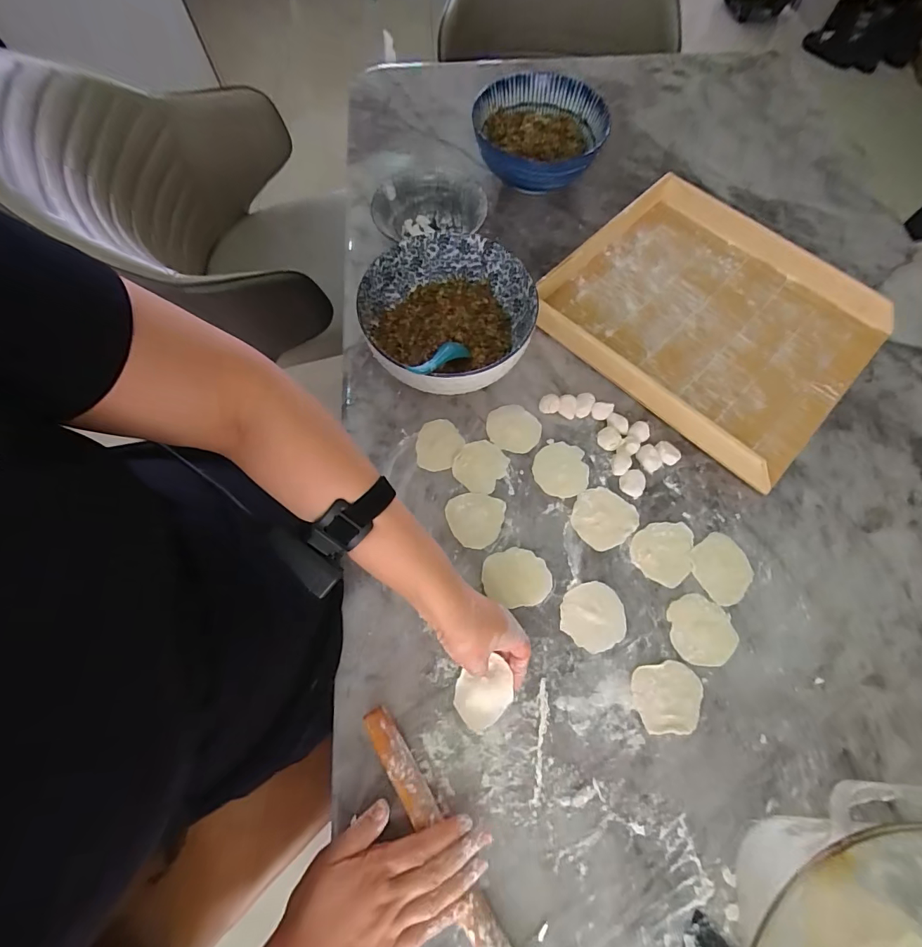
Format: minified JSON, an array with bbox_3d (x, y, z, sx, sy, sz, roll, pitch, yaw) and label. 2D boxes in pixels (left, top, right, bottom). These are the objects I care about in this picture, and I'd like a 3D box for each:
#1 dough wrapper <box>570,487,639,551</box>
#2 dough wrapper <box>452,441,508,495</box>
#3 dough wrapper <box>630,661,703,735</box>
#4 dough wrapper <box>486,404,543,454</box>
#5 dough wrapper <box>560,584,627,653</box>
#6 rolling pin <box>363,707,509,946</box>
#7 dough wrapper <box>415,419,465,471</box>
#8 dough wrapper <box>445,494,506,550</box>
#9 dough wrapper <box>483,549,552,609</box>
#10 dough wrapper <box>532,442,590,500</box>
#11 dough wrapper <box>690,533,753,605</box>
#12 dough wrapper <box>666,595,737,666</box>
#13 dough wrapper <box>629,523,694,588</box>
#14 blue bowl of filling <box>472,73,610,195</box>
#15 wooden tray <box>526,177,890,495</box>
[{"bbox_3d":[0.169,0.054,0.518,0.071,0.006,0.068,0,70,0],"label":"dough wrapper"},{"bbox_3d":[0.024,-0.010,0.542,0.062,0.005,0.065,0,70,0],"label":"dough wrapper"},{"bbox_3d":[0.216,0.233,0.451,0.071,0.004,0.065,1,70,0],"label":"dough wrapper"},{"bbox_3d":[0.068,-0.058,0.561,0.069,0.004,0.063,0,70,0],"label":"dough wrapper"},{"bbox_3d":[0.146,0.159,0.480,0.070,0.004,0.071,-2,70,-1],"label":"dough wrapper"},{"bbox_3d":[-0.015,0.344,0.393,0.027,0.023,0.268,-31,72,-11],"label":"rolling pin"},{"bbox_3d":[-0.029,-0.036,0.554,0.056,0.006,0.069,27,72,9],"label":"dough wrapper"},{"bbox_3d":[0.016,0.056,0.519,0.068,0.004,0.065,8,70,3],"label":"dough wrapper"},{"bbox_3d":[0.064,0.119,0.495,0.076,0.004,0.063,-3,70,-1],"label":"dough wrapper"},{"bbox_3d":[0.126,-0.005,0.544,0.068,0.004,0.070,13,71,4],"label":"dough wrapper"},{"bbox_3d":[0.301,0.109,0.498,0.064,0.008,0.070,-29,73,-10],"label":"dough wrapper"},{"bbox_3d":[0.265,0.172,0.475,0.069,0.004,0.071,0,70,0],"label":"dough wrapper"},{"bbox_3d":[0.241,0.090,0.506,0.078,0.004,0.067,-39,75,-13],"label":"dough wrapper"},{"bbox_3d":[0.116,-0.511,0.670,0.182,0.095,0.170,0,68,0],"label":"blue bowl of filling"},{"bbox_3d":[0.357,-0.232,0.605,0.390,0.037,0.381,42,75,13],"label":"wooden tray"}]

